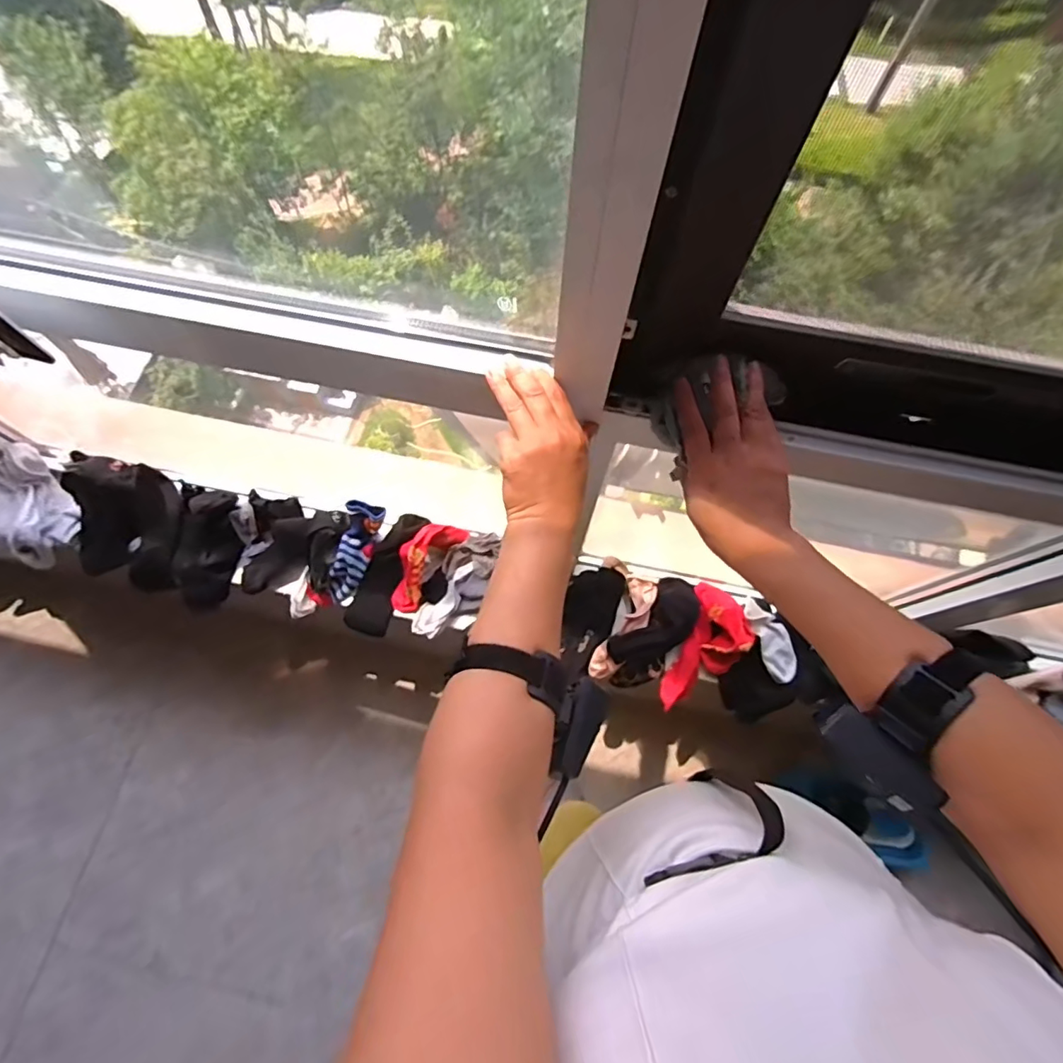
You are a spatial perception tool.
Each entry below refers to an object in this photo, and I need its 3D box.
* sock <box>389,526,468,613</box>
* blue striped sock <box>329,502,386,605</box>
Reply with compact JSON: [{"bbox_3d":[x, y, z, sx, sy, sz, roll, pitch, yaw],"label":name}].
[{"bbox_3d":[-0.195,0.062,0.950,0.077,0.053,0.182,32,96,10],"label":"sock"},{"bbox_3d":[-0.316,0.038,0.960,0.056,0.047,0.188,22,101,7],"label":"blue striped sock"}]

